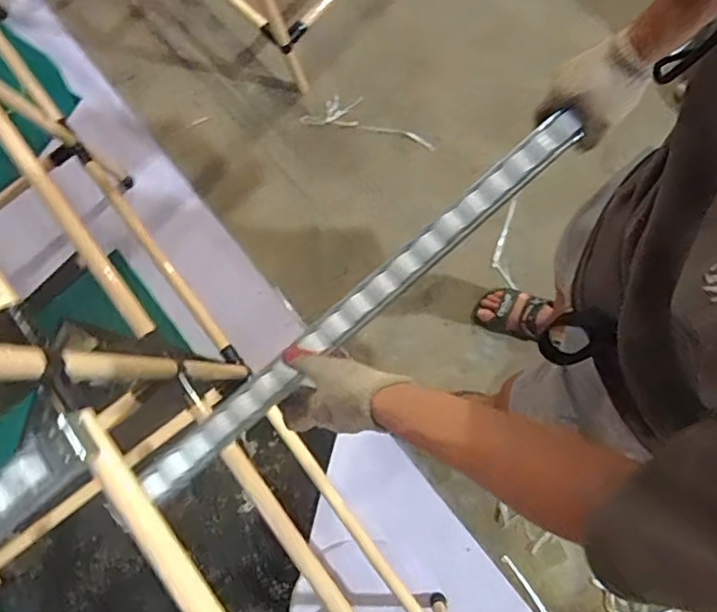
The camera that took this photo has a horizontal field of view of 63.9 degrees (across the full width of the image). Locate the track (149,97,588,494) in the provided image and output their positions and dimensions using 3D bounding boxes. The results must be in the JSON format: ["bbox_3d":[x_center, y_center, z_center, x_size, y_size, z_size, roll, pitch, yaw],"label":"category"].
[{"bbox_3d":[-0.001,0.000,0.674,0.639,0.019,0.040,-41,83,0],"label":"track"}]

